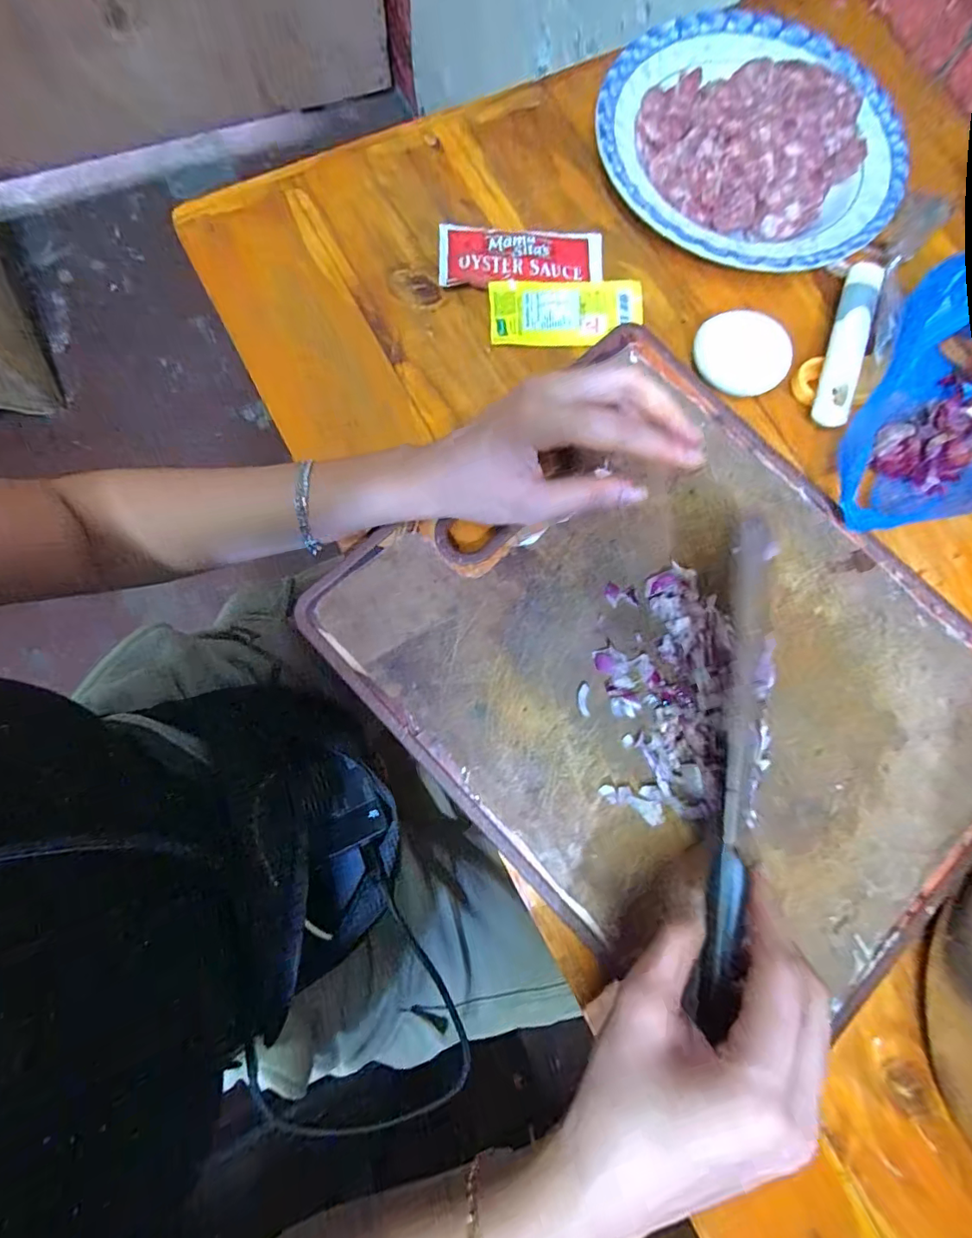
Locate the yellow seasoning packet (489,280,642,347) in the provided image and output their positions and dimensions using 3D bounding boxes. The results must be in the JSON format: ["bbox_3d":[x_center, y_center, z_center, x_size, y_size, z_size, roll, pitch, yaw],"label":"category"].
[{"bbox_3d":[0.056,-0.212,0.350,0.105,0.004,0.043,-4,94,-3],"label":"yellow seasoning packet"}]

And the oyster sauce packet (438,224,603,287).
[{"bbox_3d":[0.025,-0.257,0.354,0.115,0.011,0.050,-3,79,-2],"label":"oyster sauce packet"}]

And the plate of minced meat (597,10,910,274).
[{"bbox_3d":[0.188,-0.341,0.353,0.209,0.048,0.204,0,78,-1],"label":"plate of minced meat"}]

